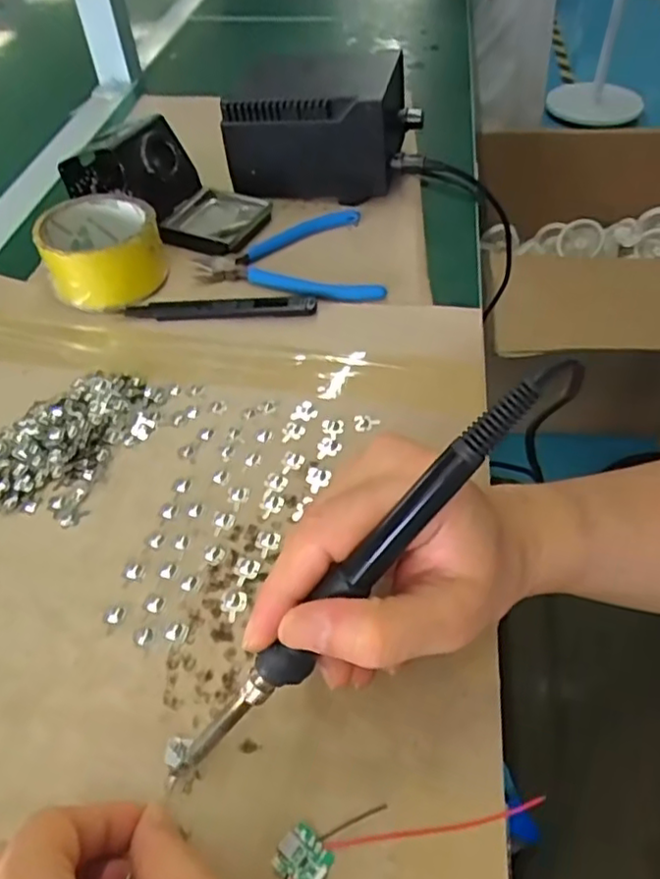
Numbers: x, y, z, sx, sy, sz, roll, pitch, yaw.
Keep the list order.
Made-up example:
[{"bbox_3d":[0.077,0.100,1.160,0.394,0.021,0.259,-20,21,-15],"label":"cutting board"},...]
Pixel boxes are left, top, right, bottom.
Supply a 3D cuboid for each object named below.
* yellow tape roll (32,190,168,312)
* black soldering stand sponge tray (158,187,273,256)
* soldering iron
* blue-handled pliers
[{"bbox_3d":[-0.168,-0.143,0.470,0.082,0.044,0.086,-14,51,-10],"label":"yellow tape roll"},{"bbox_3d":[-0.096,-0.184,0.523,0.074,0.010,0.081,20,53,17],"label":"black soldering stand sponge tray"},{"bbox_3d":[0.009,0.054,0.228,0.212,0.017,0.015,-51,56,14],"label":"soldering iron"},{"bbox_3d":[-0.034,-0.140,0.489,0.131,0.008,0.110,-8,50,-6],"label":"blue-handled pliers"}]

